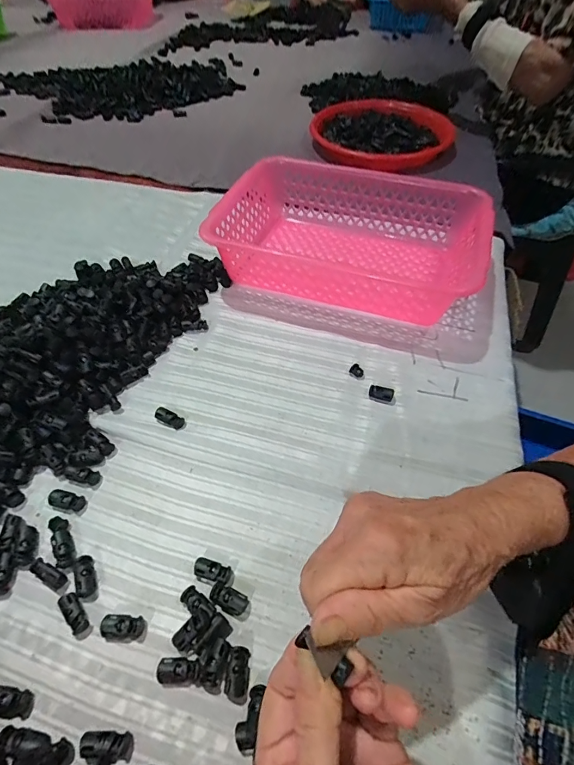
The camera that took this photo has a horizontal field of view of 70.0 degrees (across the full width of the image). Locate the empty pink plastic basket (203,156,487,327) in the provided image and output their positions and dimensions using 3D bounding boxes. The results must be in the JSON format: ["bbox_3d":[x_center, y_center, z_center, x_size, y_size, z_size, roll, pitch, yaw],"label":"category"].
[{"bbox_3d":[0.073,-0.168,0.477,0.303,0.076,0.176,16,56,12],"label":"empty pink plastic basket"}]

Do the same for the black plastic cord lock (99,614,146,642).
[{"bbox_3d":[-0.112,0.167,0.279,0.027,0.008,0.016,-1,54,0],"label":"black plastic cord lock"}]

